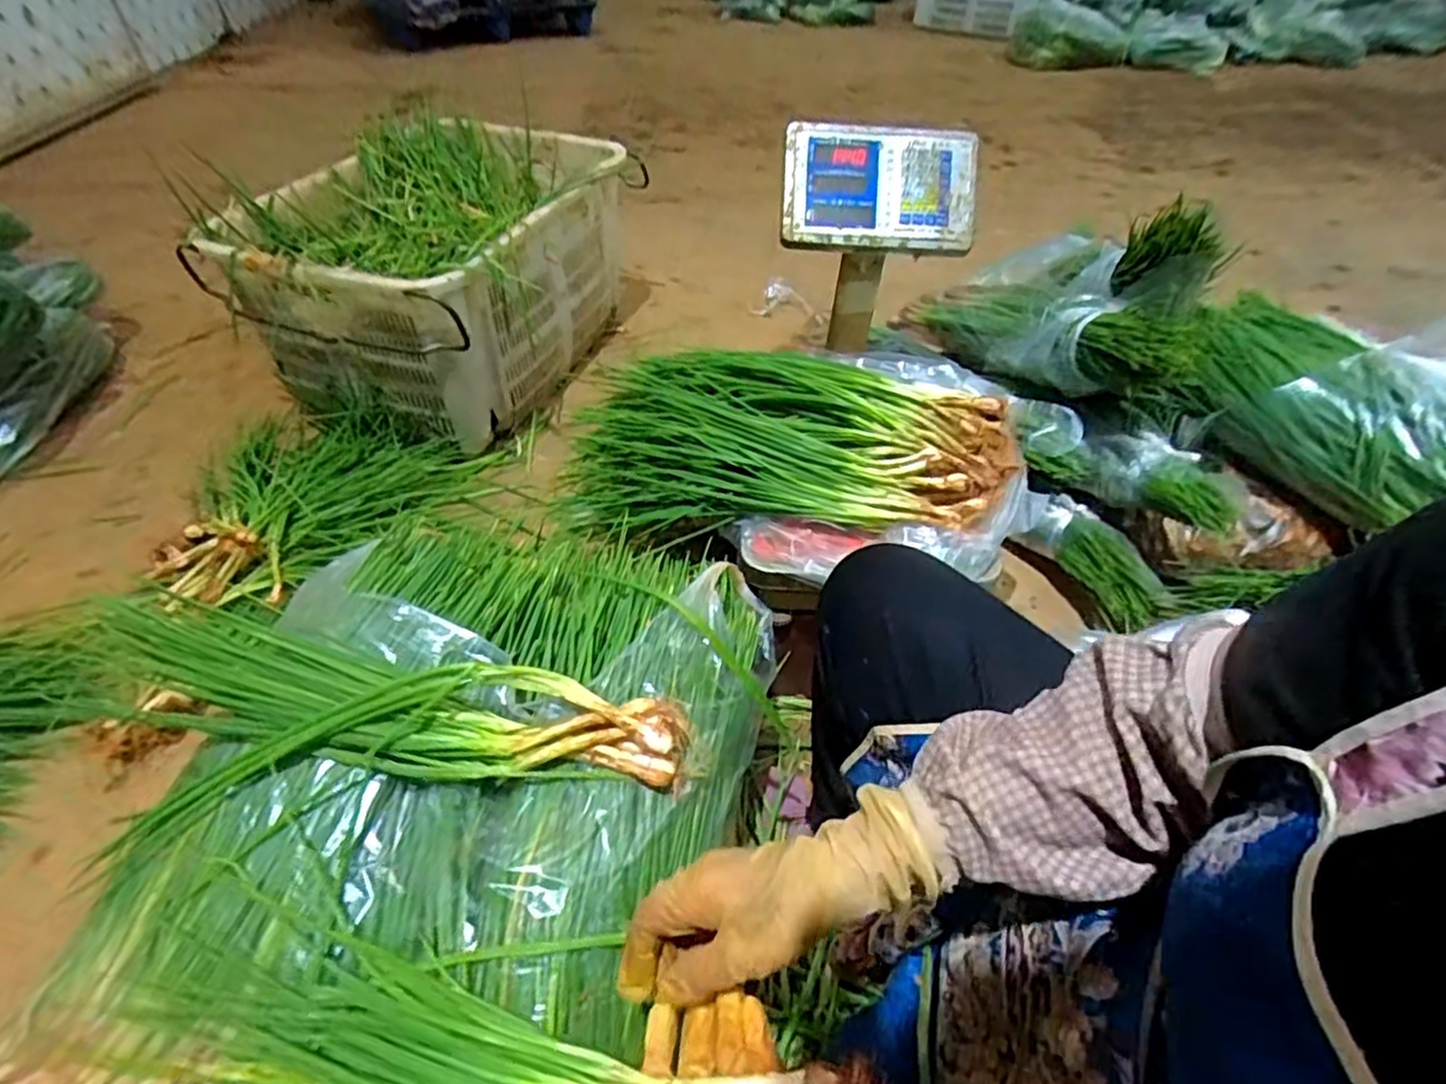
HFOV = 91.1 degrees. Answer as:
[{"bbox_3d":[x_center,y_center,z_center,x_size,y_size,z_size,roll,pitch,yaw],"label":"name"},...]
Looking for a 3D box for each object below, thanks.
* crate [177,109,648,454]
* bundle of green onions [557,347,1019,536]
[{"bbox_3d":[-0.506,-0.522,1.358,0.514,0.316,0.677,10,47,8],"label":"crate"},{"bbox_3d":[0.062,-0.126,0.887,0.545,0.153,0.257,6,46,4],"label":"bundle of green onions"}]

